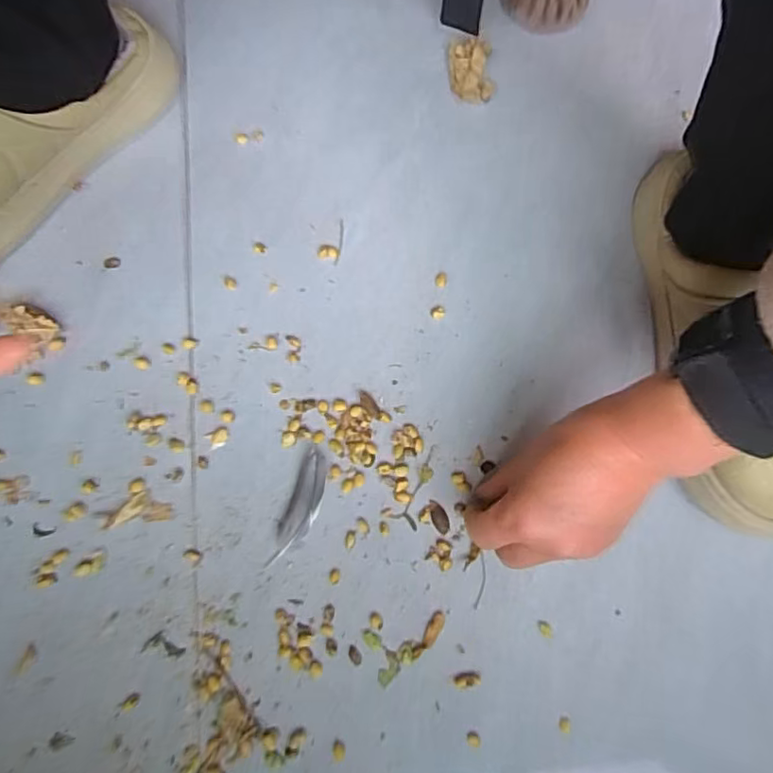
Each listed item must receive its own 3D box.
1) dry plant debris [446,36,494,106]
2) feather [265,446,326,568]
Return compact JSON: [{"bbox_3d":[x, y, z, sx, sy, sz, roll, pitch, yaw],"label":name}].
[{"bbox_3d":[0.067,-0.247,0.462,0.032,0.023,0.048,-6,76,-2],"label":"dry plant debris"},{"bbox_3d":[-0.056,0.080,0.386,0.022,0.006,0.076,20,77,4],"label":"feather"}]

